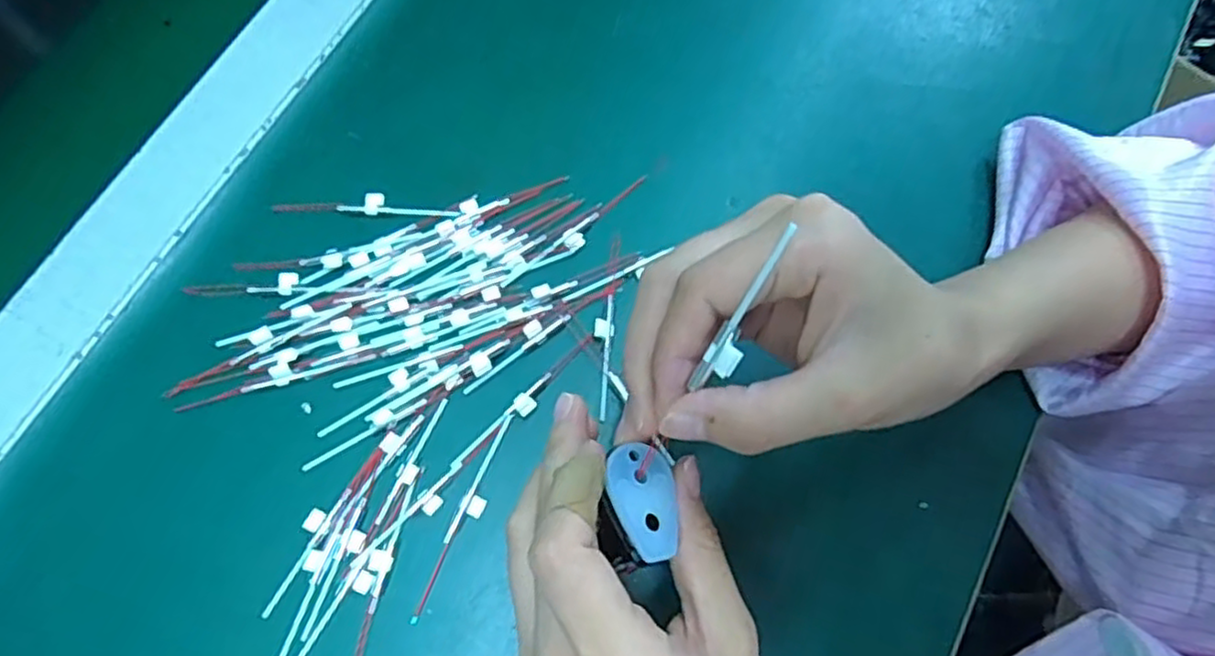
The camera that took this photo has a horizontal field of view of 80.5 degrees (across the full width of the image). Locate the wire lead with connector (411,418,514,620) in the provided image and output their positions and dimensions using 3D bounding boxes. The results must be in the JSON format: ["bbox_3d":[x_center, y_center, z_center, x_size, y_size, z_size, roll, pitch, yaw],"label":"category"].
[{"bbox_3d":[-0.060,0.081,0.308,0.010,0.004,0.093,20,73,5],"label":"wire lead with connector"}]

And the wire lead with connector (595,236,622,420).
[{"bbox_3d":[-0.001,-0.002,0.335,0.008,0.004,0.089,5,72,0],"label":"wire lead with connector"}]

